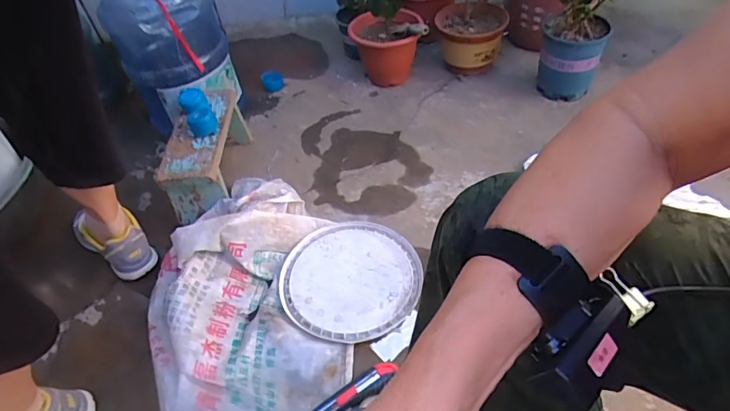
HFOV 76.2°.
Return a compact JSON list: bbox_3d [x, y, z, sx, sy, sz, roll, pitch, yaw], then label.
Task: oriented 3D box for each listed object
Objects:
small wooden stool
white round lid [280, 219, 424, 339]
[{"bbox_3d":[-0.346,-0.113,1.035,0.124,0.151,0.304,-5,46,-2],"label":"small wooden stool"},{"bbox_3d":[-0.024,0.132,0.863,0.255,0.018,0.245,-2,46,2],"label":"white round lid"}]

